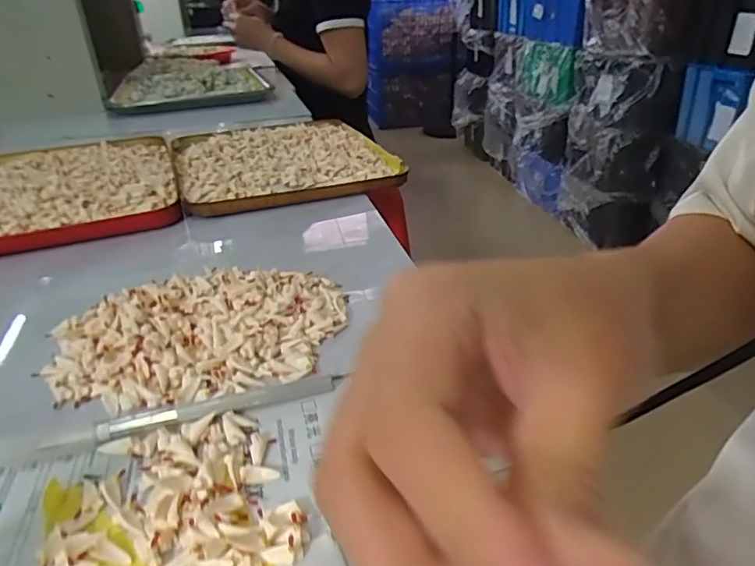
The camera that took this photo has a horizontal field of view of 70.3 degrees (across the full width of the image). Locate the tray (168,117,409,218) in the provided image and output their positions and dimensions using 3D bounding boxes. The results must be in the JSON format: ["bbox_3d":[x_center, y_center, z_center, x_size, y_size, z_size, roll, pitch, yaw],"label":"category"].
[{"bbox_3d":[-0.095,-0.125,0.528,0.197,0.015,0.225,-12,33,-17],"label":"tray"}]

